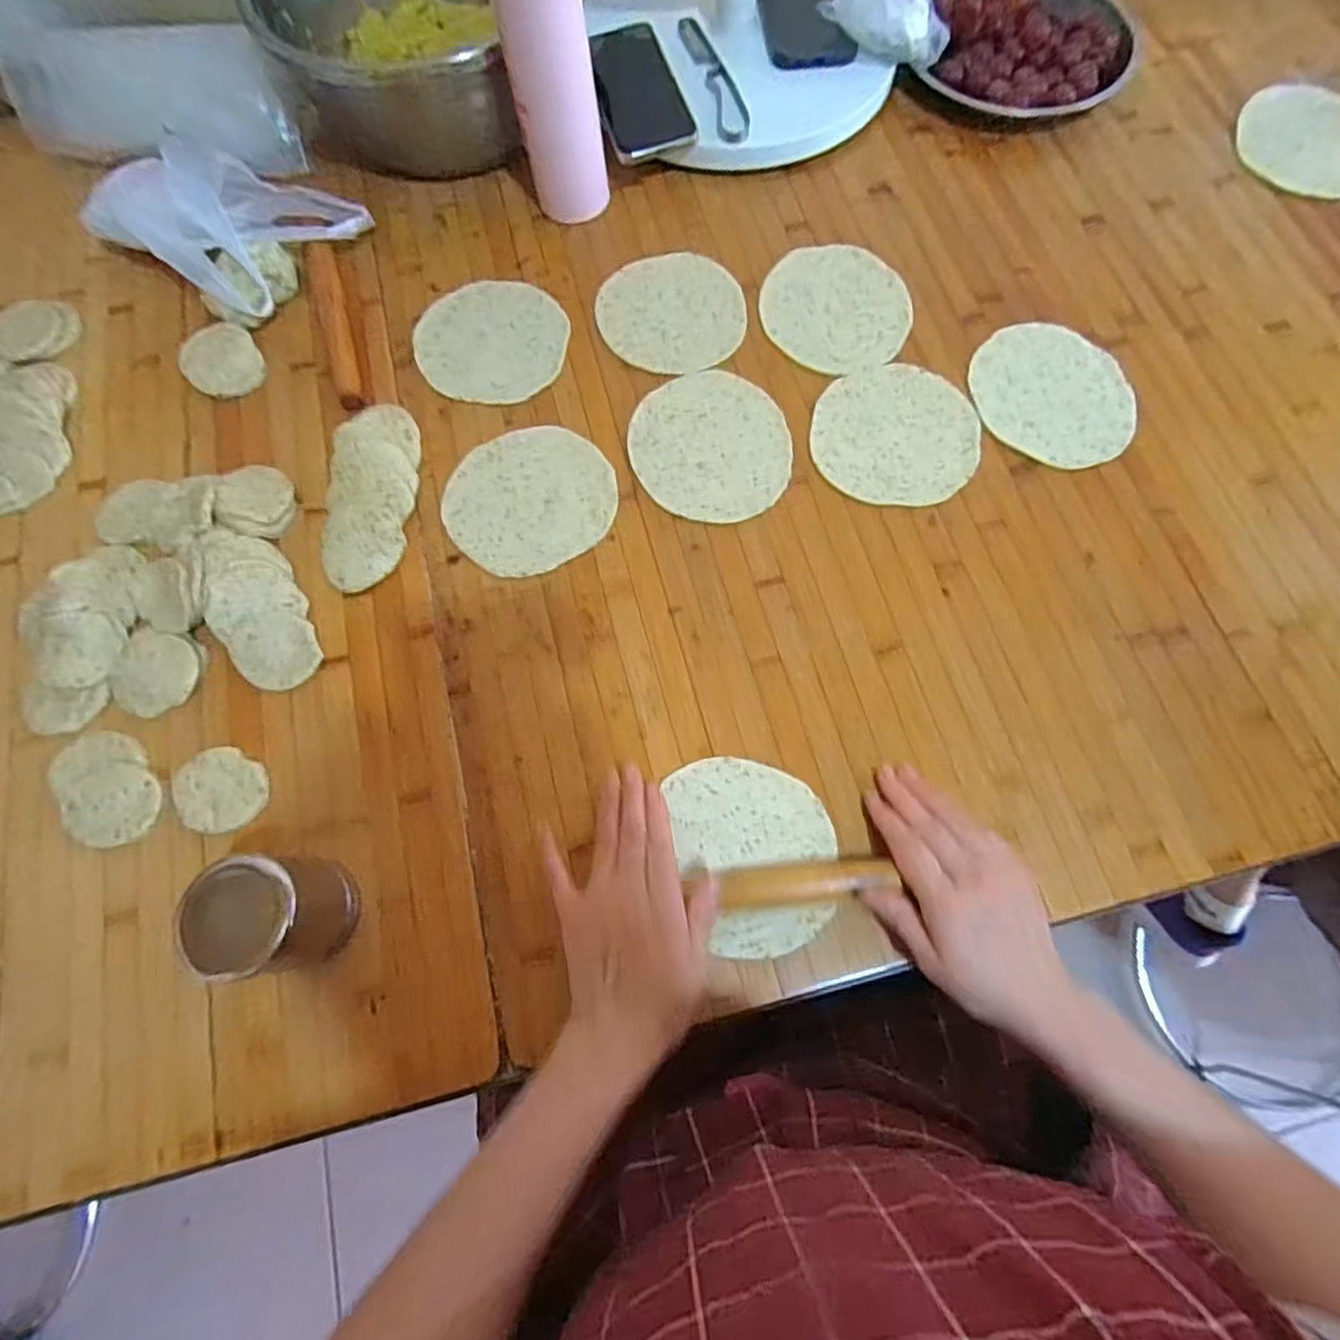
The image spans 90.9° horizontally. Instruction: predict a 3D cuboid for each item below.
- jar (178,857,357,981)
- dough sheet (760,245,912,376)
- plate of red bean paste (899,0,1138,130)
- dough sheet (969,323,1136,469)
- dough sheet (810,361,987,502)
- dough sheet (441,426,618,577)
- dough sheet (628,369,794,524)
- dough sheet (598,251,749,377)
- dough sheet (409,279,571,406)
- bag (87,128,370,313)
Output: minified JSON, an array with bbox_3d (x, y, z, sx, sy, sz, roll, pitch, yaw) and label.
[{"bbox_3d":[-0.234,0.145,0.390,0.059,0.084,0.066,2,73,2],"label":"jar"},{"bbox_3d":[0.142,-0.311,0.566,0.121,0.004,0.133,1,73,2],"label":"dough sheet"},{"bbox_3d":[0.347,-0.612,0.647,0.195,0.031,0.182,21,75,8],"label":"plate of red bean paste"},{"bbox_3d":[0.309,-0.224,0.532,0.120,0.005,0.136,-6,73,0],"label":"dough sheet"},{"bbox_3d":[0.180,-0.189,0.524,0.128,0.004,0.126,8,73,4],"label":"dough sheet"},{"bbox_3d":[-0.110,-0.137,0.519,0.127,0.004,0.124,-39,76,-10],"label":"dough sheet"},{"bbox_3d":[0.033,-0.178,0.527,0.122,0.005,0.133,-11,73,-2],"label":"dough sheet"},{"bbox_3d":[0.001,-0.311,0.569,0.126,0.004,0.125,20,74,7],"label":"dough sheet"},{"bbox_3d":[-0.155,-0.287,0.569,0.133,0.004,0.122,16,74,6],"label":"dough sheet"},{"bbox_3d":[-0.372,-0.387,0.570,0.147,0.073,0.156,29,76,10],"label":"bag"}]

